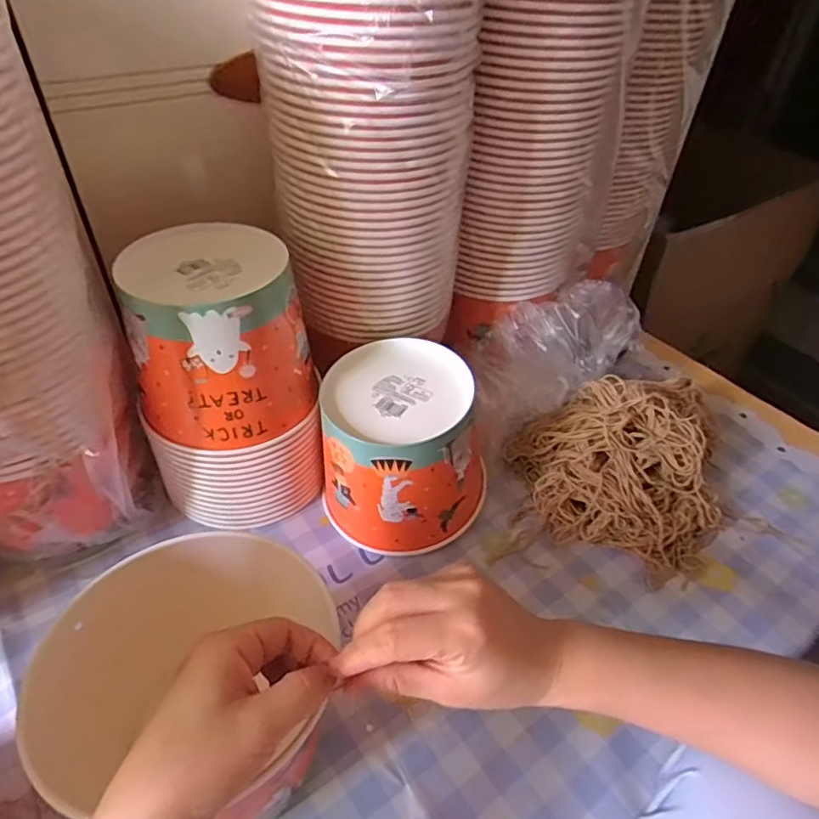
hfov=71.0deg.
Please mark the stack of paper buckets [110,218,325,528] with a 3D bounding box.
[{"bbox_3d":[-0.162,-0.024,0.510,0.145,0.228,0.146,-13,46,-17],"label":"stack of paper buckets"}]

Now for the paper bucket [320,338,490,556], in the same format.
[{"bbox_3d":[-0.007,0.035,0.529,0.142,0.148,0.135,-10,45,-14],"label":"paper bucket"}]

